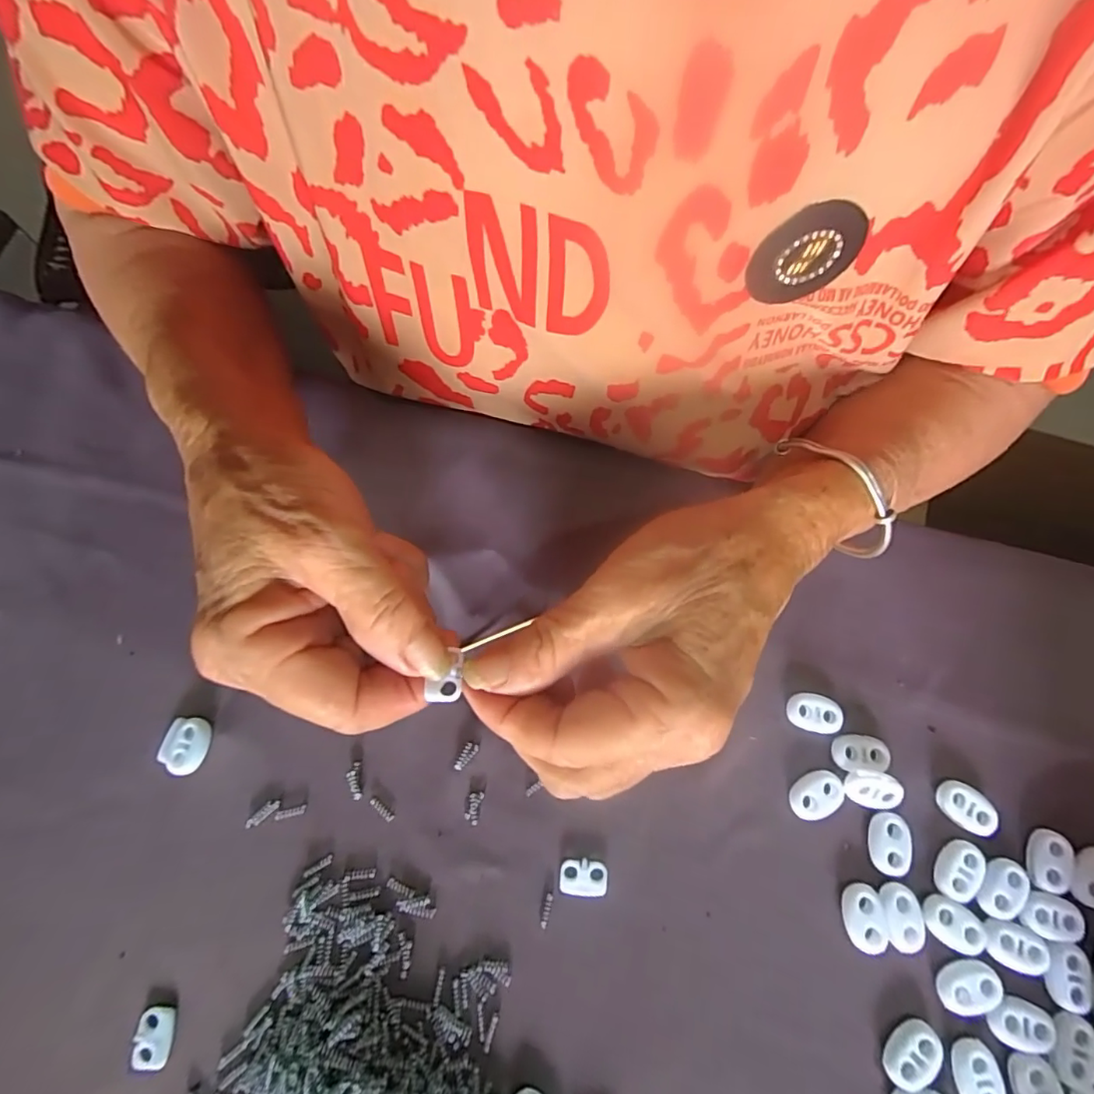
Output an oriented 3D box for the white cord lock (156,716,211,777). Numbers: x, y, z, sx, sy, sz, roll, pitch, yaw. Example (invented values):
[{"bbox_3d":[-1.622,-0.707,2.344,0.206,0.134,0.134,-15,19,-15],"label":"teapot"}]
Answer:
[{"bbox_3d":[-0.152,0.083,0.227,0.020,0.006,0.022,12,72,5],"label":"white cord lock"}]

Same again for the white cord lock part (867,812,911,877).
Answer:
[{"bbox_3d":[0.136,0.117,0.214,0.014,0.004,0.022,10,72,4],"label":"white cord lock part"}]

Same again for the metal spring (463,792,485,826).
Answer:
[{"bbox_3d":[-0.030,0.106,0.220,0.006,0.004,0.013,13,72,5],"label":"metal spring"}]

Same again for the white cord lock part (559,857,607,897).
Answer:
[{"bbox_3d":[0.014,0.131,0.214,0.018,0.004,0.013,5,72,2],"label":"white cord lock part"}]

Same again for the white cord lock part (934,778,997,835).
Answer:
[{"bbox_3d":[0.169,0.105,0.218,0.021,0.006,0.015,34,75,11],"label":"white cord lock part"}]

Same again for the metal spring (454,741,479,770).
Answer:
[{"bbox_3d":[-0.034,0.088,0.226,0.006,0.004,0.012,29,74,10],"label":"metal spring"}]

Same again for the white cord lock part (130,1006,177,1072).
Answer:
[{"bbox_3d":[-0.144,0.180,0.197,0.013,0.004,0.019,-2,72,0],"label":"white cord lock part"}]

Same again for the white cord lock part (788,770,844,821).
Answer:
[{"bbox_3d":[0.110,0.101,0.221,0.022,0.006,0.016,-22,73,-6],"label":"white cord lock part"}]

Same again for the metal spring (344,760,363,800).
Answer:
[{"bbox_3d":[-0.080,0.097,0.225,0.006,0.004,0.015,-10,72,-2],"label":"metal spring"}]

